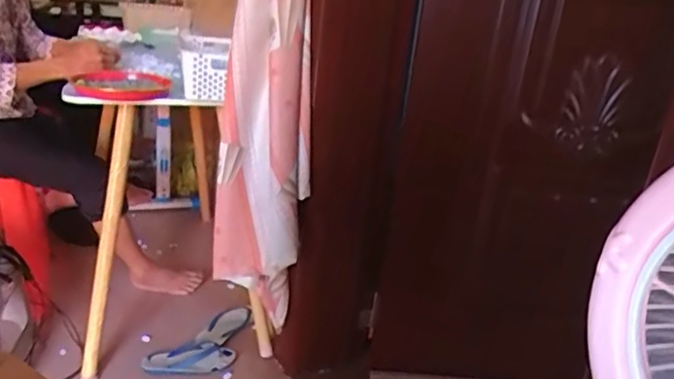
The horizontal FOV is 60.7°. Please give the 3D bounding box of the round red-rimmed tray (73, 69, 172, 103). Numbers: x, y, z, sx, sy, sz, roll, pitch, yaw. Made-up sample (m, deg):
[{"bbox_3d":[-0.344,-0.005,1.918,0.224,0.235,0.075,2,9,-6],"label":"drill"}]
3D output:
[{"bbox_3d":[-0.487,-0.239,1.315,0.204,0.029,0.232,-5,25,-20],"label":"round red-rimmed tray"}]

